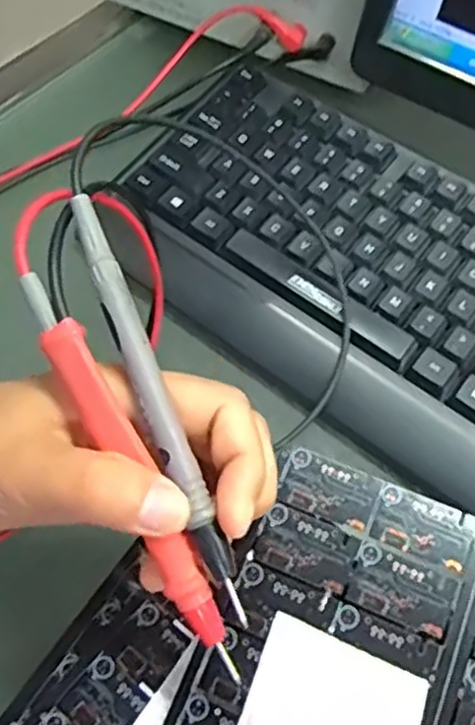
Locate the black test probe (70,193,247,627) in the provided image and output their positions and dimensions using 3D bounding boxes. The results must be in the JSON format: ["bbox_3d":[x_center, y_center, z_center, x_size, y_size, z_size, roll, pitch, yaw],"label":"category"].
[{"bbox_3d":[-0.025,0.013,0.218,0.009,0.010,0.141,-21,86,-15],"label":"black test probe"}]

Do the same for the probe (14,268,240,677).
[{"bbox_3d":[-0.033,0.037,0.216,0.012,0.016,0.140,-27,90,-17],"label":"probe"}]

